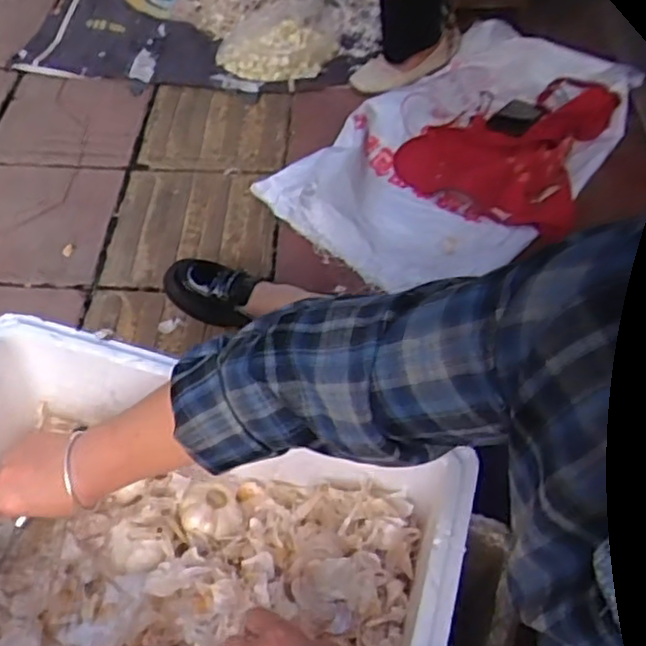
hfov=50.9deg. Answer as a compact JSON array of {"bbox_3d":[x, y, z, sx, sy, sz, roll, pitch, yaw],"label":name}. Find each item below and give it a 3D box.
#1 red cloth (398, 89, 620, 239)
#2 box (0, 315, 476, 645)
[{"bbox_3d":[0.355,-0.359,1.349,0.362,0.084,0.342,20,55,12],"label":"red cloth"},{"bbox_3d":[-0.125,0.192,0.540,0.430,0.153,0.280,15,54,8],"label":"box"}]

